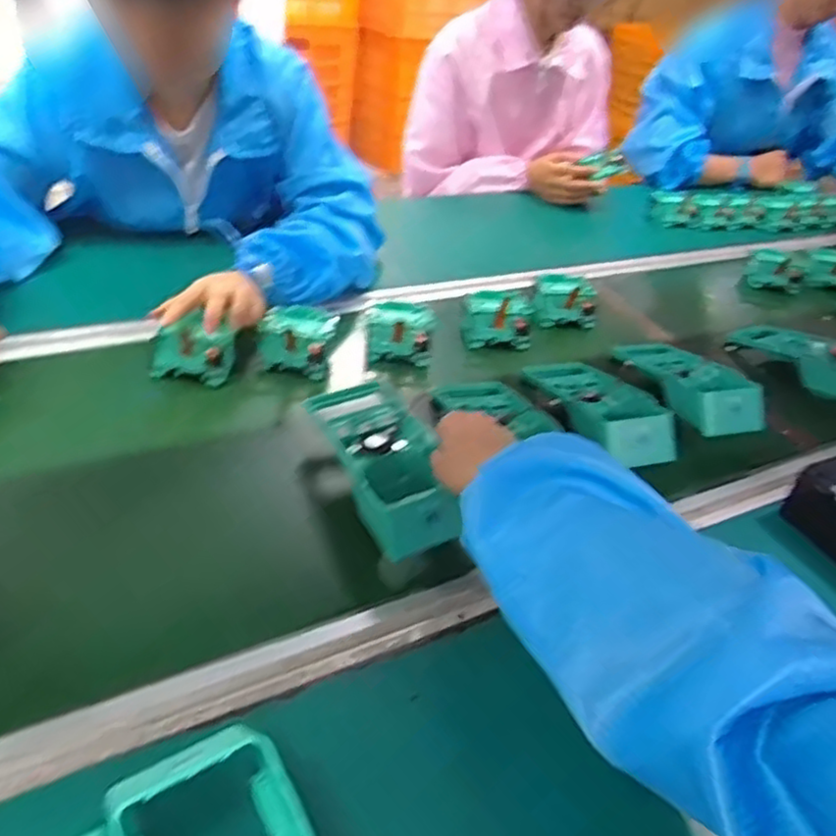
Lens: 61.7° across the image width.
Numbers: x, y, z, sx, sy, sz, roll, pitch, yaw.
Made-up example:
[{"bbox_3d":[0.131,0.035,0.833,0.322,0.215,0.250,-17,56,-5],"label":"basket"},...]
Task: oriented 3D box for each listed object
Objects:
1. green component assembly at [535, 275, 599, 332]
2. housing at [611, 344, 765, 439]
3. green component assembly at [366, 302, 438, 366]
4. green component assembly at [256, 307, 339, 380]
[{"bbox_3d":[0.192,-0.141,0.916,0.085,0.061,0.065,9,37,1],"label":"green component assembly"},{"bbox_3d":[0.302,-0.042,0.792,0.095,0.049,0.186,-6,39,-18],"label":"housing"},{"bbox_3d":[-0.022,-0.099,0.808,0.080,0.047,0.079,3,37,-7],"label":"green component assembly"},{"bbox_3d":[-0.133,-0.085,0.760,0.079,0.046,0.077,1,37,-9],"label":"green component assembly"}]

